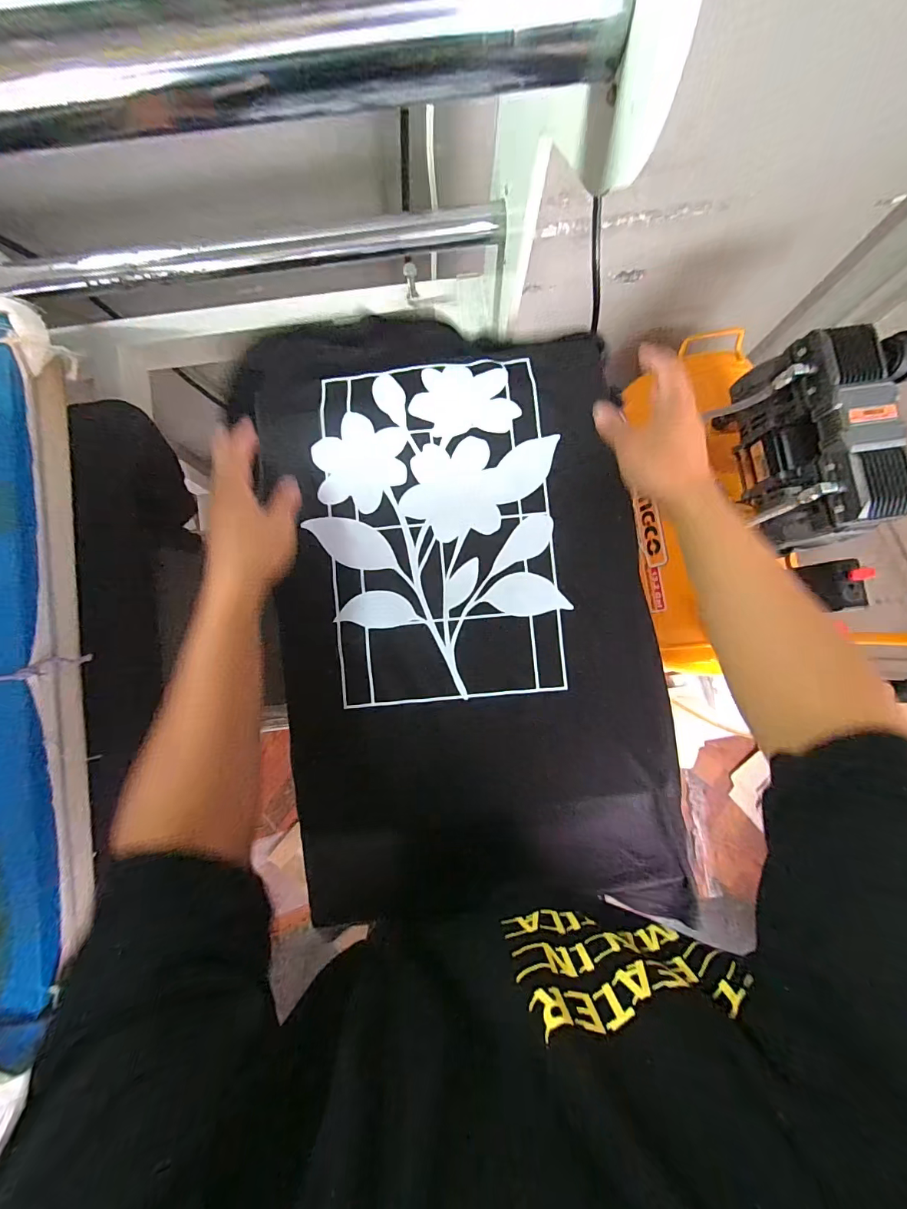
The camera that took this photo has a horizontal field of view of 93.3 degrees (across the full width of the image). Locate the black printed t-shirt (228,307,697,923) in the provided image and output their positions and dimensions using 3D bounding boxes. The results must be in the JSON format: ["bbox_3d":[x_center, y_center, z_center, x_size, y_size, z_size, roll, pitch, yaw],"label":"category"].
[{"bbox_3d":[0.005,-0.016,0.474,0.391,0.046,0.654,-8,85,-1],"label":"black printed t-shirt"}]

